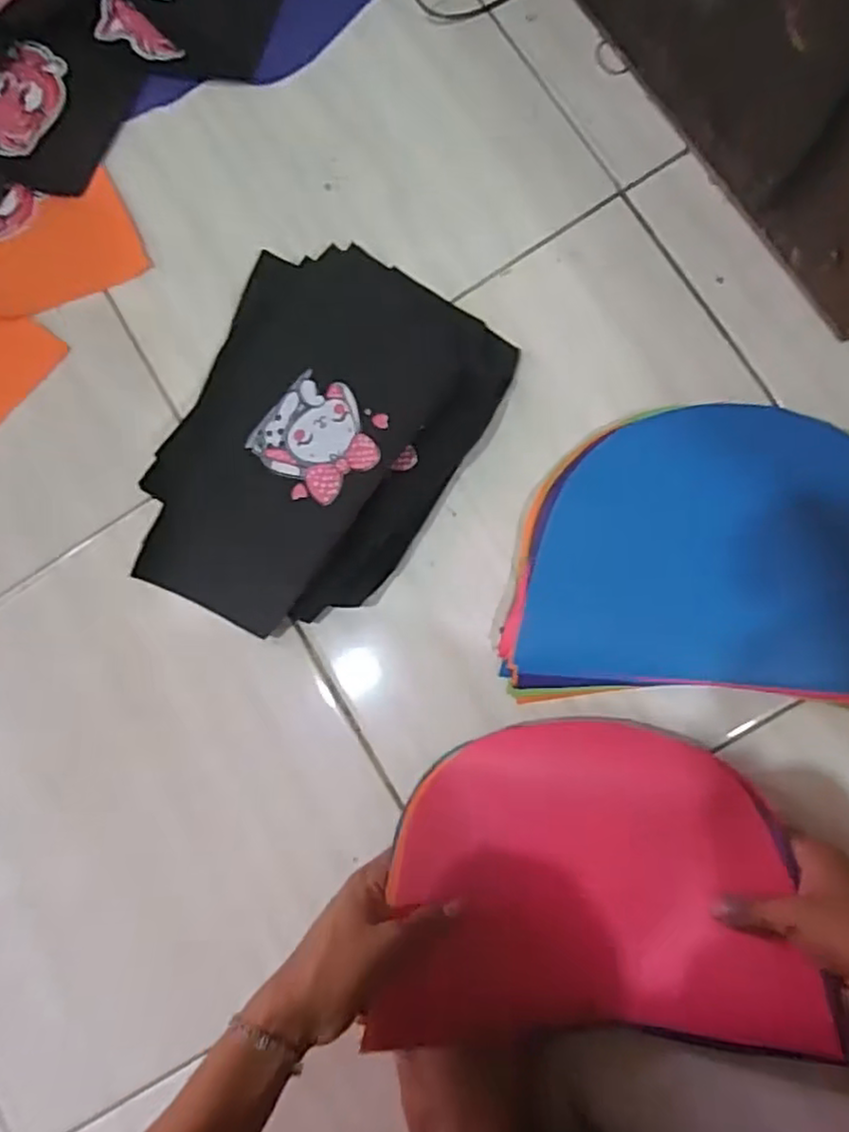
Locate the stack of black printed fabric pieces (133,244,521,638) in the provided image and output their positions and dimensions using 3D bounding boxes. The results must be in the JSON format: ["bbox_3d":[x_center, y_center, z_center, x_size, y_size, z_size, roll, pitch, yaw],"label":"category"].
[{"bbox_3d":[-0.082,-0.092,0.535,0.205,0.026,0.294,28,89,10],"label":"stack of black printed fabric pieces"}]

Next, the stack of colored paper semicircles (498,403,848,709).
[{"bbox_3d":[0.215,-0.007,0.496,0.296,0.015,0.210,1,84,8],"label":"stack of colored paper semicircles"}]

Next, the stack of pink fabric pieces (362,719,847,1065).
[{"bbox_3d":[0.103,0.206,0.451,0.259,0.044,0.192,-5,86,8],"label":"stack of pink fabric pieces"}]

